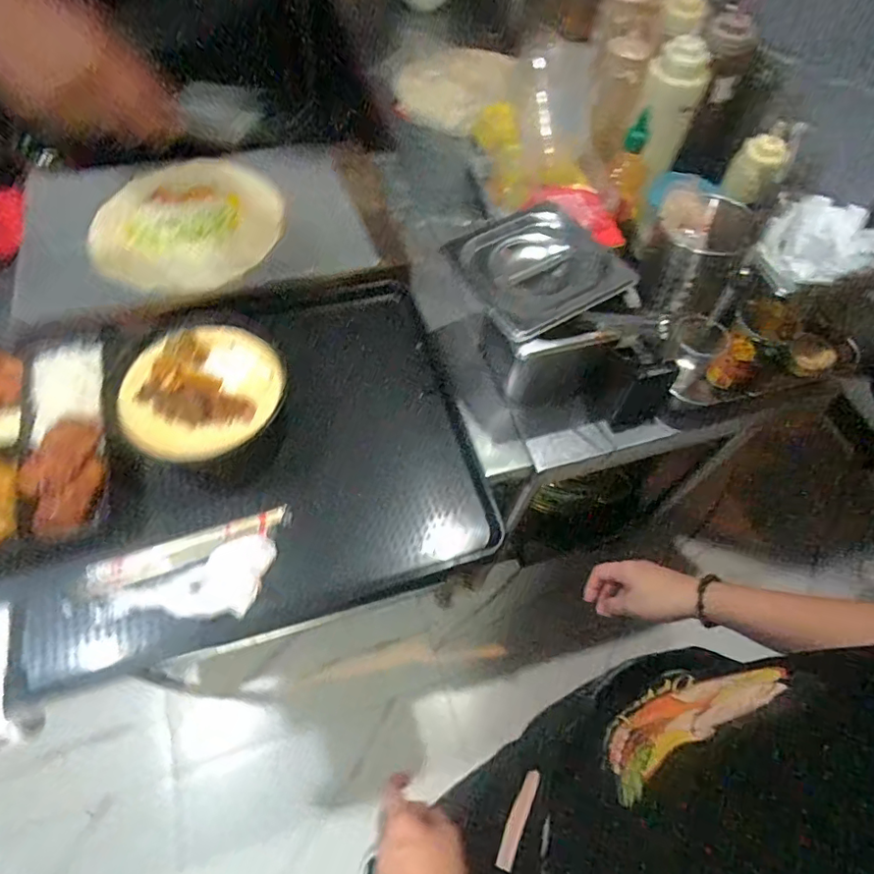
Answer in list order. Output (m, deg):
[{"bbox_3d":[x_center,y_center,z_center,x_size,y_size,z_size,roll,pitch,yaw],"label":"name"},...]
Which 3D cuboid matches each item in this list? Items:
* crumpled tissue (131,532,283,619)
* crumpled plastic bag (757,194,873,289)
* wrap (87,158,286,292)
[{"bbox_3d":[-0.230,0.154,0.566,0.139,0.020,0.071,-28,65,-19],"label":"crumpled tissue"},{"bbox_3d":[0.477,-0.225,0.706,0.132,0.079,0.170,38,64,17],"label":"crumpled plastic bag"},{"bbox_3d":[-0.334,-0.300,0.768,0.207,0.039,0.253,30,62,13],"label":"wrap"}]

